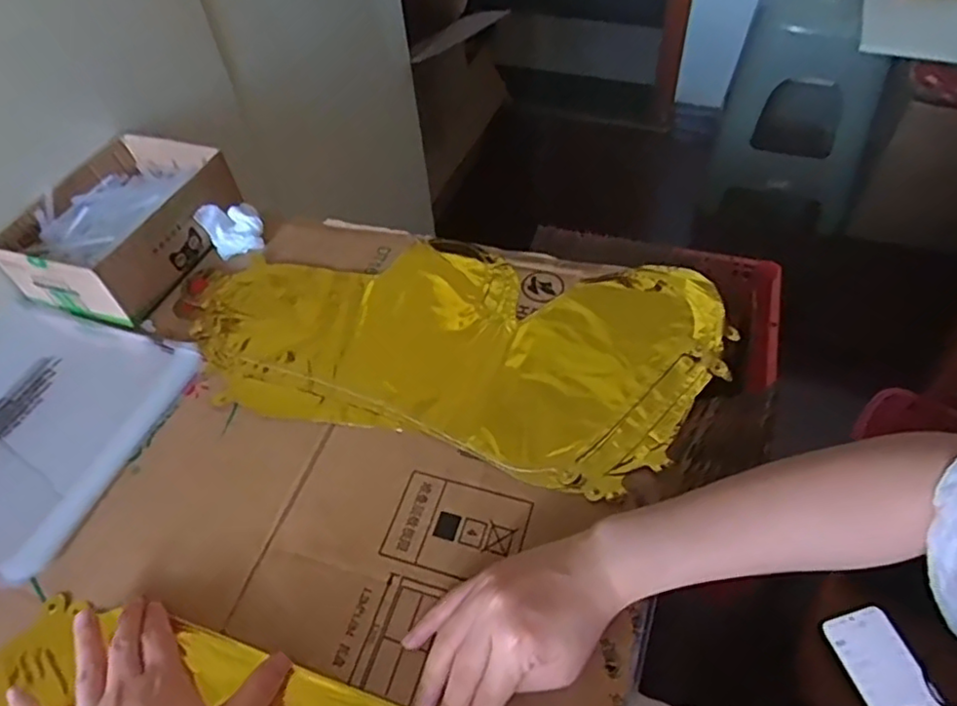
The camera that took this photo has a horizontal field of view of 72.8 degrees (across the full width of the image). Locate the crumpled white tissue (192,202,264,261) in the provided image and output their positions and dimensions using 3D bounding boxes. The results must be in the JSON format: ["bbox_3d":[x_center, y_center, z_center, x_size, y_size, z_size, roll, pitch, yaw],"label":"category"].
[{"bbox_3d":[-0.240,-0.126,0.631,0.055,0.038,0.055,-24,53,-15],"label":"crumpled white tissue"}]

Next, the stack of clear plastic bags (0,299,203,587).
[{"bbox_3d":[-0.372,0.051,0.525,0.223,0.012,0.212,14,53,15],"label":"stack of clear plastic bags"}]

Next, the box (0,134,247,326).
[{"bbox_3d":[-0.336,-0.124,0.627,0.136,0.069,0.193,17,53,17],"label":"box"}]

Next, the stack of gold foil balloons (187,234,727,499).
[{"bbox_3d":[-0.022,-0.019,0.542,0.431,0.015,0.220,12,52,13],"label":"stack of gold foil balloons"}]

